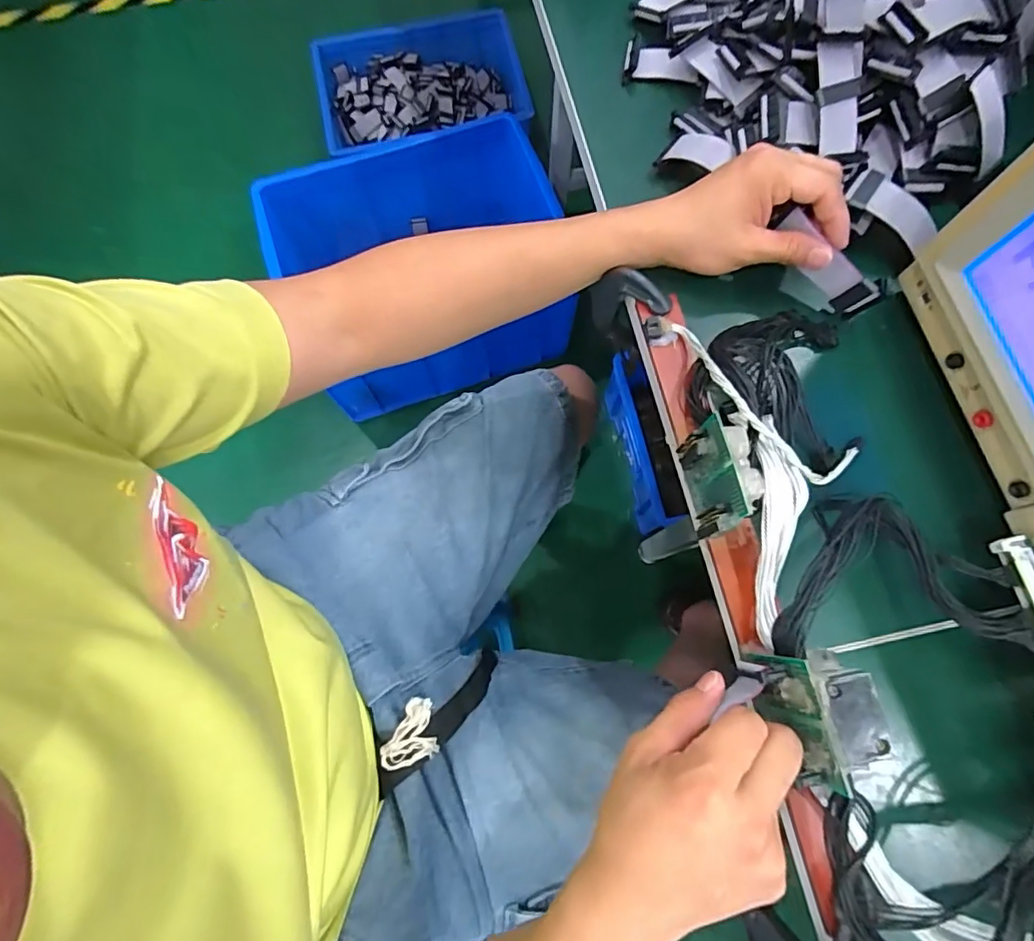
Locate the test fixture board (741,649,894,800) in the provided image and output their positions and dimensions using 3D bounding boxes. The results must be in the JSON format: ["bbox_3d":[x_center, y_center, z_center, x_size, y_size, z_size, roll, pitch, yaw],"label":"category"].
[{"bbox_3d":[0.156,0.127,0.274,0.049,0.032,0.064,-9,74,-1],"label":"test fixture board"}]

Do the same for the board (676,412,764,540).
[{"bbox_3d":[0.124,0.008,0.334,0.027,0.068,0.064,-11,74,-2],"label":"board"}]

